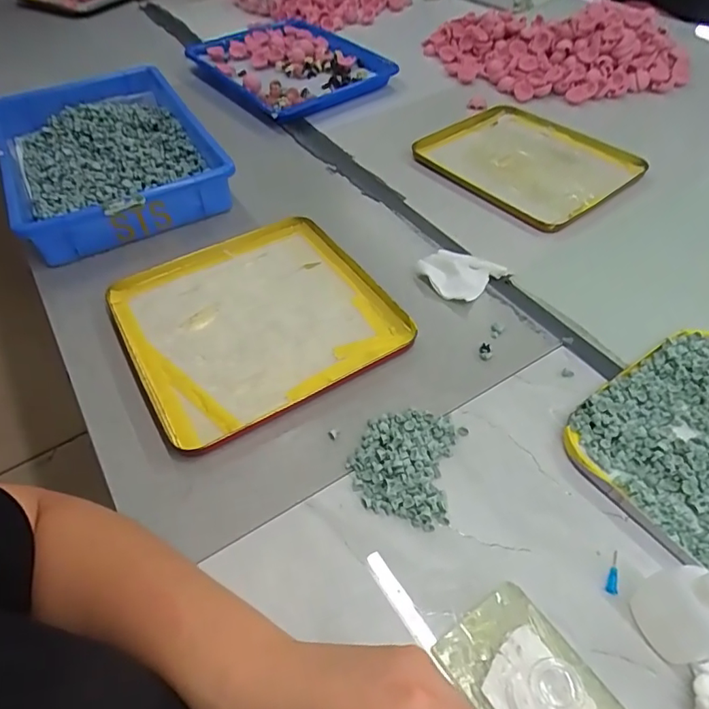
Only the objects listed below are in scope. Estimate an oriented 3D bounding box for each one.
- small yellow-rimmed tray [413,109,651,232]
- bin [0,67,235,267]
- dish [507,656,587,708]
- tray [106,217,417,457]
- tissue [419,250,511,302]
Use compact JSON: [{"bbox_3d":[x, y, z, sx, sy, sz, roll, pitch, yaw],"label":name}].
[{"bbox_3d":[0.226,-0.255,0.670,0.202,0.020,0.238,-32,55,-21],"label":"small yellow-rimmed tray"},{"bbox_3d":[-0.349,-0.289,0.720,0.259,0.070,0.447,-24,52,-15],"label":"bin"},{"bbox_3d":[0.106,0.186,0.284,0.035,0.040,0.028,-18,51,-10],"label":"dish"},{"bbox_3d":[-0.099,-0.037,0.514,0.237,0.019,0.244,-28,53,-18],"label":"tray"},{"bbox_3d":[0.109,-0.087,0.544,0.071,0.016,0.074,-36,56,-24],"label":"tissue"}]

